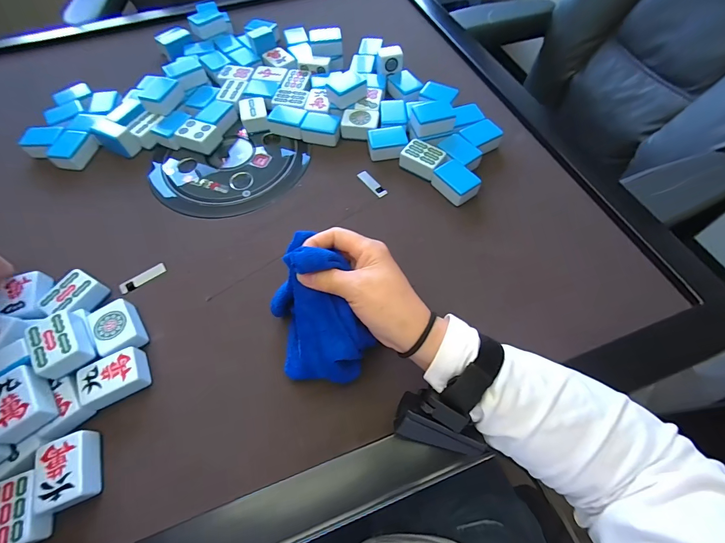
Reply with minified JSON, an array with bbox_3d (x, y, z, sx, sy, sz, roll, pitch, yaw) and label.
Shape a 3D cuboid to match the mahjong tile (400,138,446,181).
[{"bbox_3d":[0.082,-0.154,0.457,0.051,0.021,0.041,33,67,17],"label":"mahjong tile"}]

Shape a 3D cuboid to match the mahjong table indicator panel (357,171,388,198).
[{"bbox_3d":[0.013,-0.120,0.463,0.016,0.004,0.051,-35,67,-16],"label":"mahjong table indicator panel"}]

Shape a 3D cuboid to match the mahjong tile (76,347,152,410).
[{"bbox_3d":[-0.241,0.103,0.328,0.053,0.023,0.040,-25,64,-12],"label":"mahjong tile"}]

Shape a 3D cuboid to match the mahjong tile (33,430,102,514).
[{"bbox_3d":[-0.253,0.172,0.289,0.038,0.024,0.054,-23,64,-11],"label":"mahjong tile"}]

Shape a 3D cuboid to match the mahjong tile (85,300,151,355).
[{"bbox_3d":[-0.256,0.060,0.352,0.038,0.025,0.057,-33,66,-16],"label":"mahjong tile"}]

